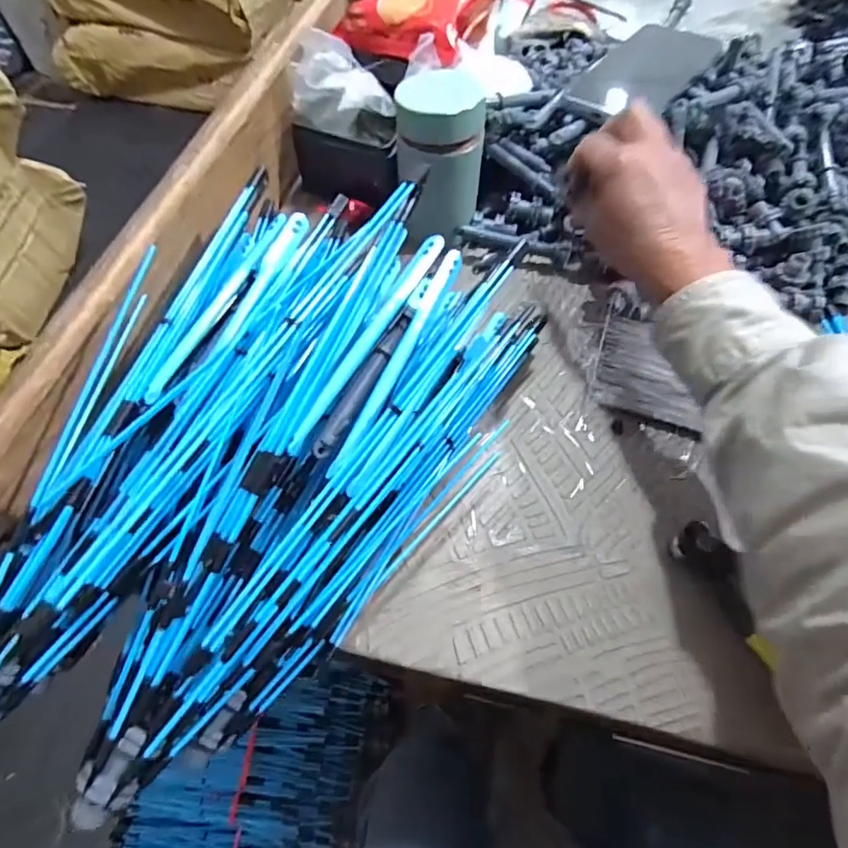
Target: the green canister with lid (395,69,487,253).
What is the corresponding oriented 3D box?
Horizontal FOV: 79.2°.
[{"bbox_3d":[0.013,-0.203,0.403,0.064,0.114,0.058,1,61,0],"label":"green canister with lid"}]

